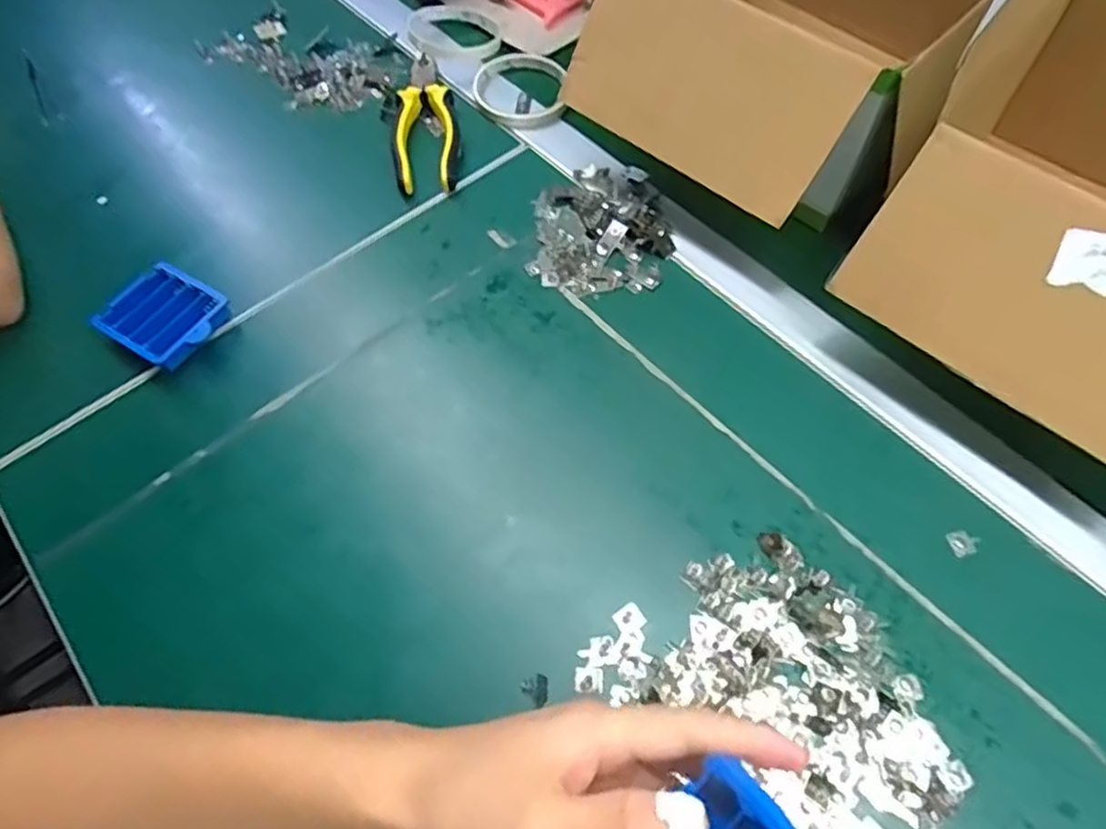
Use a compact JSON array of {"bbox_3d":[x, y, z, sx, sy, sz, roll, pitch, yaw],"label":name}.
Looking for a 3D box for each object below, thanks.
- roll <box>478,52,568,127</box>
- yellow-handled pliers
[{"bbox_3d":[-0.028,-0.281,0.593,0.079,0.010,0.078,-1,61,2],"label":"roll"},{"bbox_3d":[-0.106,-0.242,0.571,0.052,0.022,0.147,-9,61,-2],"label":"yellow-handled pliers"}]

